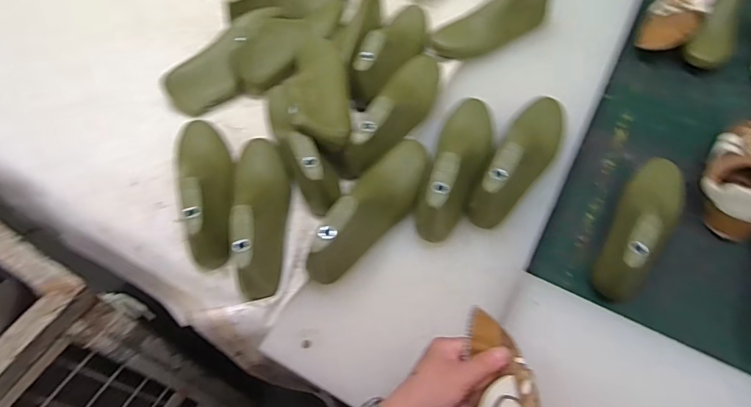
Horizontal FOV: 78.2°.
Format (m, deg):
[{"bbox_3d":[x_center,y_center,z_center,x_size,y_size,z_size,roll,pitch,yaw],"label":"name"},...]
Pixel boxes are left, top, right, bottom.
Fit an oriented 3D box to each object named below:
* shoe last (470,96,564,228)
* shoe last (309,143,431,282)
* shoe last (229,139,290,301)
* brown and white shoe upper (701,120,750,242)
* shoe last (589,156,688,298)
[{"bbox_3d":[0.206,-0.069,0.643,0.082,0.086,0.241,25,61,18],"label":"shoe last"},{"bbox_3d":[0.004,-0.002,0.605,0.066,0.083,0.238,29,63,20],"label":"shoe last"},{"bbox_3d":[-0.157,0.000,0.623,0.070,0.095,0.247,-6,45,-4],"label":"shoe last"},{"bbox_3d":[0.555,-0.050,0.684,0.103,0.062,0.217,29,63,20],"label":"brown and white shoe upper"},{"bbox_3d":[0.374,0.014,0.632,0.081,0.088,0.259,31,63,21],"label":"shoe last"}]

